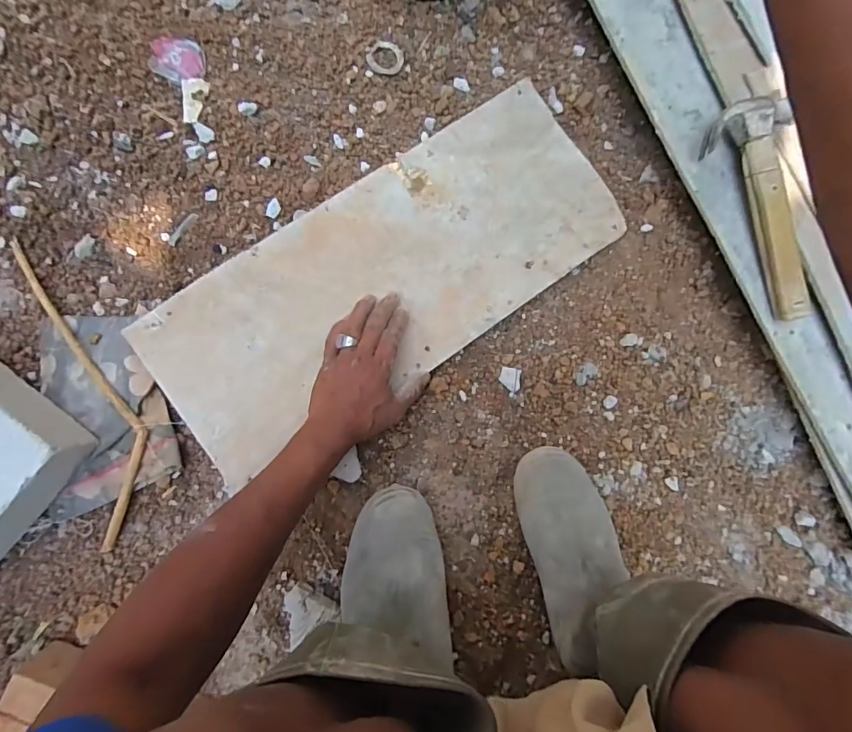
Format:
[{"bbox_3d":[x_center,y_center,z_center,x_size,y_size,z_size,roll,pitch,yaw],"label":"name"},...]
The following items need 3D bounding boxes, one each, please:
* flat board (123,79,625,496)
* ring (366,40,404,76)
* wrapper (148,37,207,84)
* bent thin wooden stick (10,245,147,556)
[{"bbox_3d":[-0.039,-0.112,0.530,0.564,0.016,0.231,-32,90,-9],"label":"flat board"},{"bbox_3d":[-0.050,-0.387,0.562,0.044,0.004,0.045,0,87,-5],"label":"ring"},{"bbox_3d":[-0.299,-0.373,0.541,0.059,0.015,0.053,15,86,-4],"label":"wrapper"},{"bbox_3d":[-0.381,0.022,0.510,0.084,0.014,0.364,-17,89,-5],"label":"bent thin wooden stick"}]

